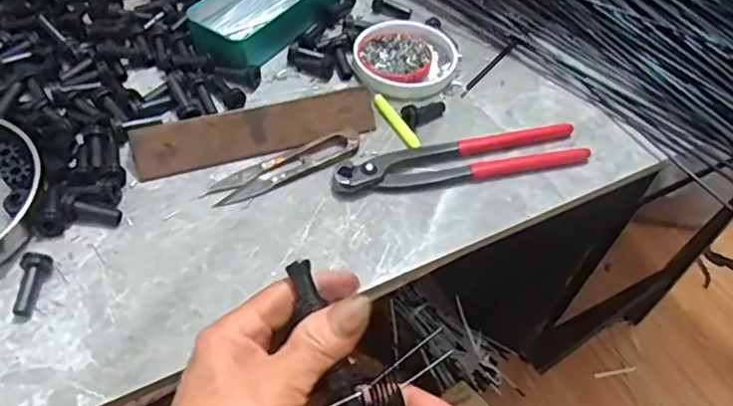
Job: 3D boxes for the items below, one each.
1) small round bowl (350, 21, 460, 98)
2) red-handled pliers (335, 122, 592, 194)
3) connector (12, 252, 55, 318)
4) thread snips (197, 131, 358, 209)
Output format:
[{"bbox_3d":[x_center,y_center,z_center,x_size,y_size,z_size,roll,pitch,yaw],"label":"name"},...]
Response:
[{"bbox_3d":[0.033,-0.129,0.525,0.089,0.018,0.083,1,51,-2],"label":"small round bowl"},{"bbox_3d":[0.075,-0.033,0.442,0.193,0.016,0.035,-12,53,-12],"label":"red-handled pliers"},{"bbox_3d":[-0.205,0.049,0.359,0.013,0.017,0.038,6,51,2],"label":"connector"},{"bbox_3d":[-0.060,-0.028,0.434,0.119,0.007,0.028,-24,56,-20],"label":"thread snips"}]

